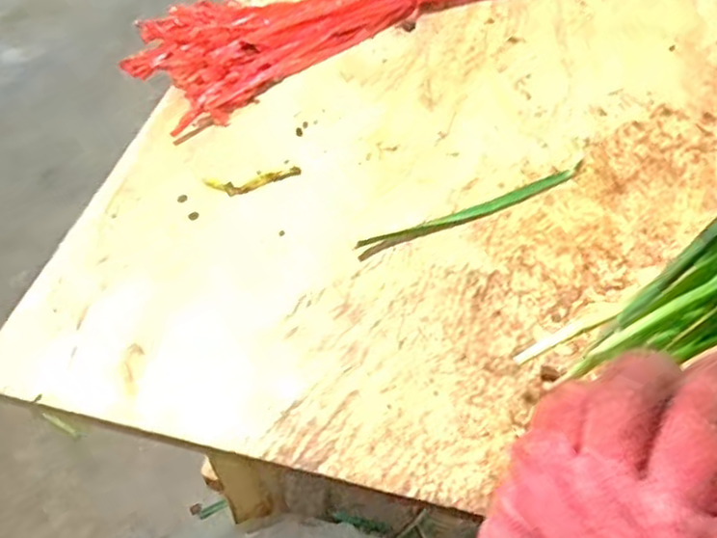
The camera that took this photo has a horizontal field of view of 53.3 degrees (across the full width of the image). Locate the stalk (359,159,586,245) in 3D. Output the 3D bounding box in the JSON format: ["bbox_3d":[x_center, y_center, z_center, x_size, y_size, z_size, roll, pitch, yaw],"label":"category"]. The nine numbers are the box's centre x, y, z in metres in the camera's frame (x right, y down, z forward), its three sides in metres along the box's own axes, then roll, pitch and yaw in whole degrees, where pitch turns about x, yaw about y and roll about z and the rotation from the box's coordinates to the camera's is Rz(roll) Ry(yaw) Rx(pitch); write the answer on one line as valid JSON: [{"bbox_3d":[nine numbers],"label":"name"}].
[{"bbox_3d":[0.067,-0.034,0.404,0.143,0.008,0.009,-23,53,-12],"label":"stalk"}]

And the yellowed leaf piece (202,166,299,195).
[{"bbox_3d":[-0.063,-0.053,0.429,0.057,0.004,0.015,-9,50,-4],"label":"yellowed leaf piece"}]

